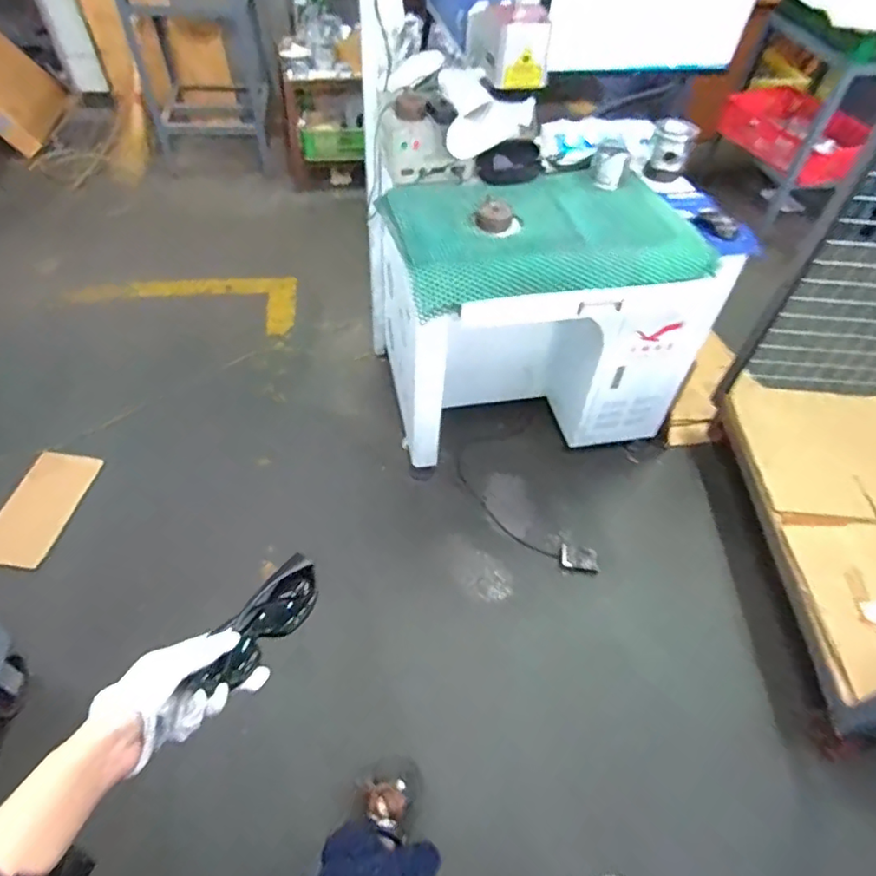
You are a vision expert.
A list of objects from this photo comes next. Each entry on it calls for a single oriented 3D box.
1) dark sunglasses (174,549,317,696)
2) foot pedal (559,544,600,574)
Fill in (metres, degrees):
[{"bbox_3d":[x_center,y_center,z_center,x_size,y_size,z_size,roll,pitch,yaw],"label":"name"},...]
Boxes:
[{"bbox_3d":[-0.159,0.172,0.530,0.046,0.028,0.145,26,45,13],"label":"dark sunglasses"},{"bbox_3d":[0.407,0.344,1.657,0.107,0.021,0.084,11,50,5],"label":"foot pedal"}]

